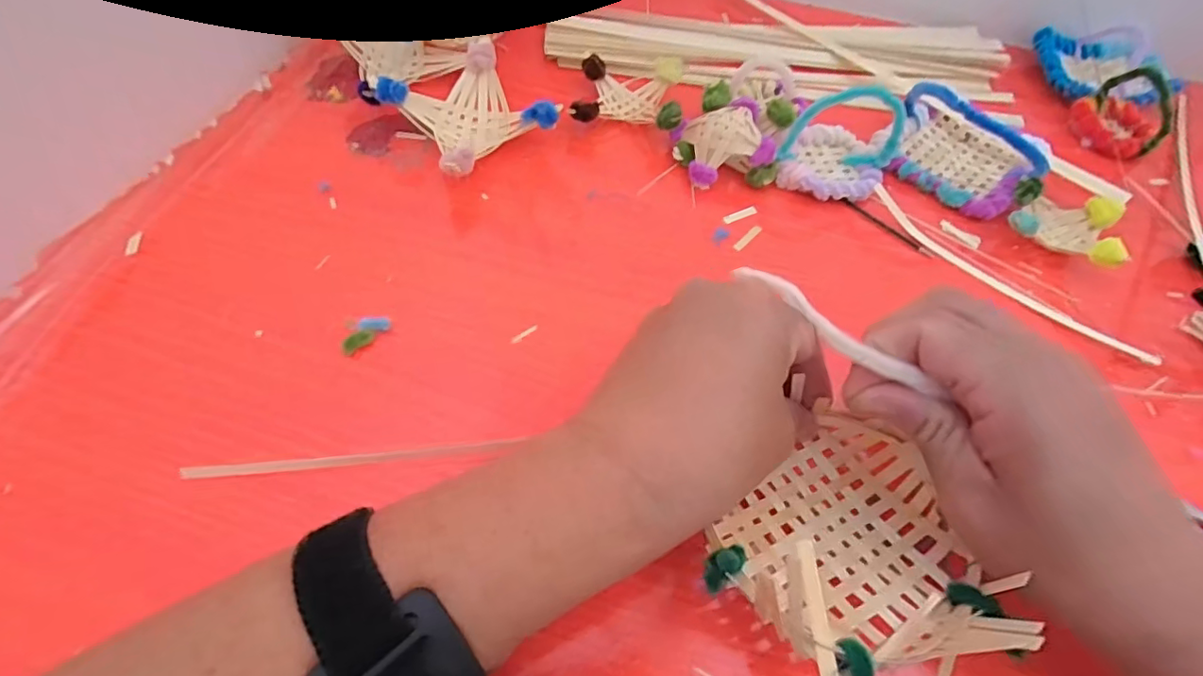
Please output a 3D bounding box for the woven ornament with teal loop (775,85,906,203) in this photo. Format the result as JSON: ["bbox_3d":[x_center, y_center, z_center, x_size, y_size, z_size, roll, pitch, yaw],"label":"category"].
[{"bbox_3d":[0.150,-0.124,0.345,0.060,0.058,0.067,32,60,15],"label":"woven ornament with teal loop"}]

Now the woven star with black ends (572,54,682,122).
[{"bbox_3d":[0.017,-0.163,0.378,0.067,0.029,0.057,7,57,-1],"label":"woven star with black ends"}]

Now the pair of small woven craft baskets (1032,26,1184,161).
[{"bbox_3d":[0.393,-0.201,0.428,0.082,0.039,0.158,8,56,-1],"label":"pair of small woven craft baskets"}]

